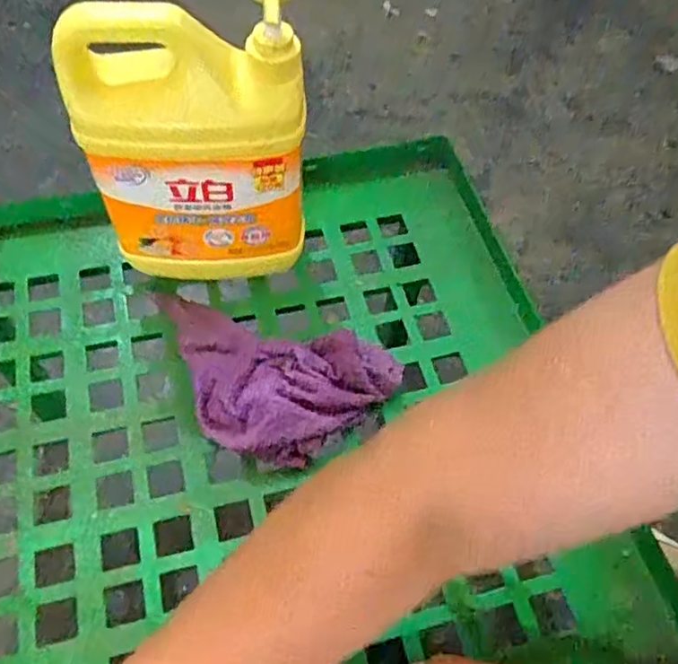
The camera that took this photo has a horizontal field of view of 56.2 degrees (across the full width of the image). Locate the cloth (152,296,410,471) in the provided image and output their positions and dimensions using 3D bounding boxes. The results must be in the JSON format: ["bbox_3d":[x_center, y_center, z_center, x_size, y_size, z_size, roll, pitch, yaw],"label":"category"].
[{"bbox_3d":[-0.057,0.032,0.477,0.200,0.039,0.120,13,58,5],"label":"cloth"}]

